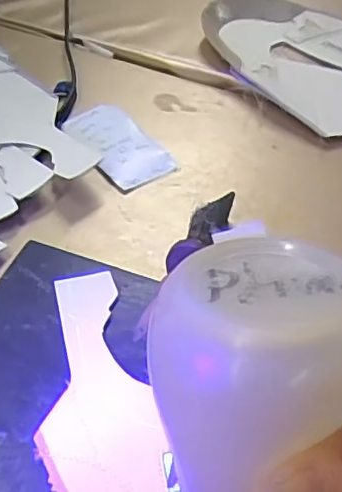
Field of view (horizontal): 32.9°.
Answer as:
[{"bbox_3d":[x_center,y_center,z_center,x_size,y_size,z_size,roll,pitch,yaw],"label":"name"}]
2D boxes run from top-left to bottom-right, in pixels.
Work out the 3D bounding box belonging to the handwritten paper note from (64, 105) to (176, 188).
[{"bbox_3d":[-0.043,-0.083,0.461,0.051,0.008,0.093,-31,57,-27],"label":"handwritten paper note"}]

